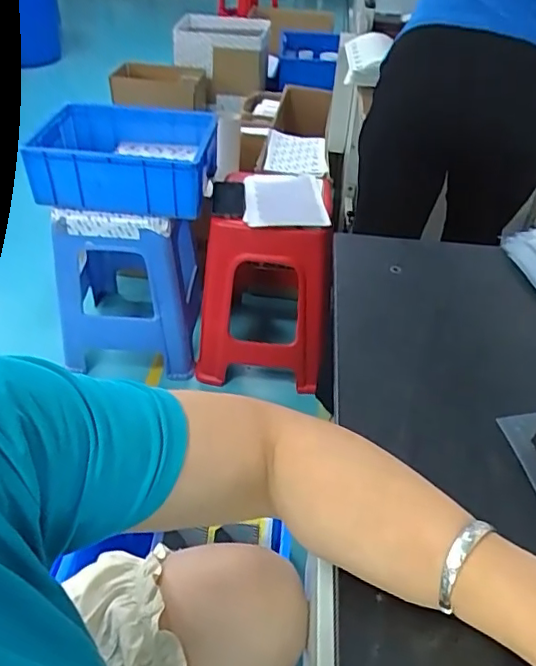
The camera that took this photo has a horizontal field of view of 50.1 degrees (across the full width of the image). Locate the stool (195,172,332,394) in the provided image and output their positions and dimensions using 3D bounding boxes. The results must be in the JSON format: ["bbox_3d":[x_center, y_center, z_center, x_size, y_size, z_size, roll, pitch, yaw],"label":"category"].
[{"bbox_3d":[0.013,-0.125,1.491,0.320,0.446,0.320,12,43,11],"label":"stool"}]

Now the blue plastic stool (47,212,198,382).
[{"bbox_3d":[-0.373,-0.162,1.550,0.359,0.448,0.248,1,42,-2],"label":"blue plastic stool"}]

